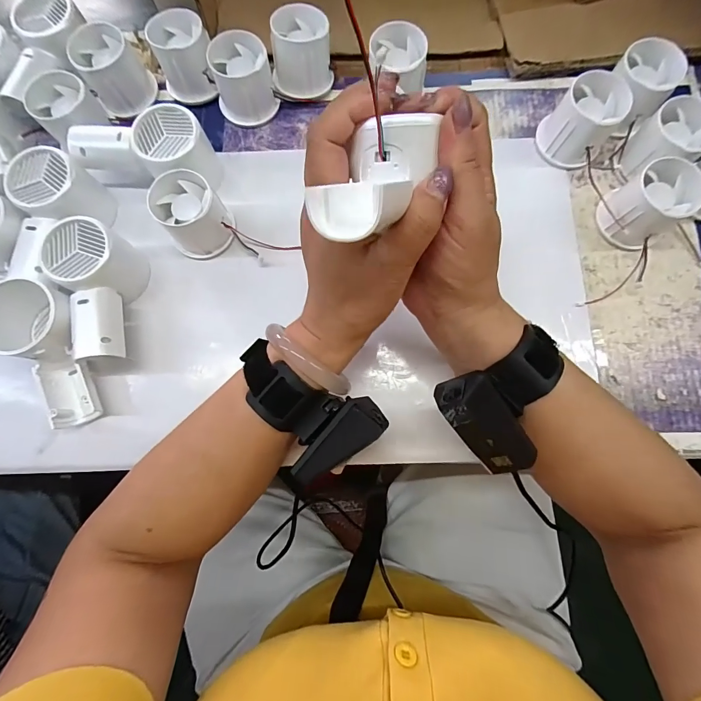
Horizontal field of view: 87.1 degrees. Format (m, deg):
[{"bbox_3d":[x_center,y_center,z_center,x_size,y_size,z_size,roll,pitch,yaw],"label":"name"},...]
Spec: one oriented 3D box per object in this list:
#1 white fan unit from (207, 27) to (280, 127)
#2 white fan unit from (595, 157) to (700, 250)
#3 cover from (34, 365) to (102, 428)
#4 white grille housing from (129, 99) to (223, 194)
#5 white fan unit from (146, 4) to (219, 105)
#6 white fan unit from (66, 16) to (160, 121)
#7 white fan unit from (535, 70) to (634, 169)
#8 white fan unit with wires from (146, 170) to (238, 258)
[{"bbox_3d":[-0.100,-0.249,0.342,0.054,0.054,0.053,0,78,1],"label":"white fan unit"},{"bbox_3d":[0.248,-0.122,0.309,0.055,0.049,0.055,-28,79,-5],"label":"white fan unit"},{"bbox_3d":[-0.221,0.033,0.297,0.032,0.028,0.049,-24,78,-4],"label":"cover"},{"bbox_3d":[-0.149,-0.173,0.324,0.054,0.051,0.055,4,78,2],"label":"white grille housing"},{"bbox_3d":[-0.156,-0.276,0.350,0.054,0.049,0.062,-21,78,-4],"label":"white fan unit"},{"bbox_3d":[-0.220,-0.261,0.345,0.055,0.048,0.057,0,78,1],"label":"white fan unit"},{"bbox_3d":[0.202,-0.201,0.324,0.053,0.050,0.052,0,78,1],"label":"white fan unit"},{"bbox_3d":[-0.134,-0.116,0.314,0.053,0.047,0.053,0,78,1],"label":"white fan unit with wires"}]

